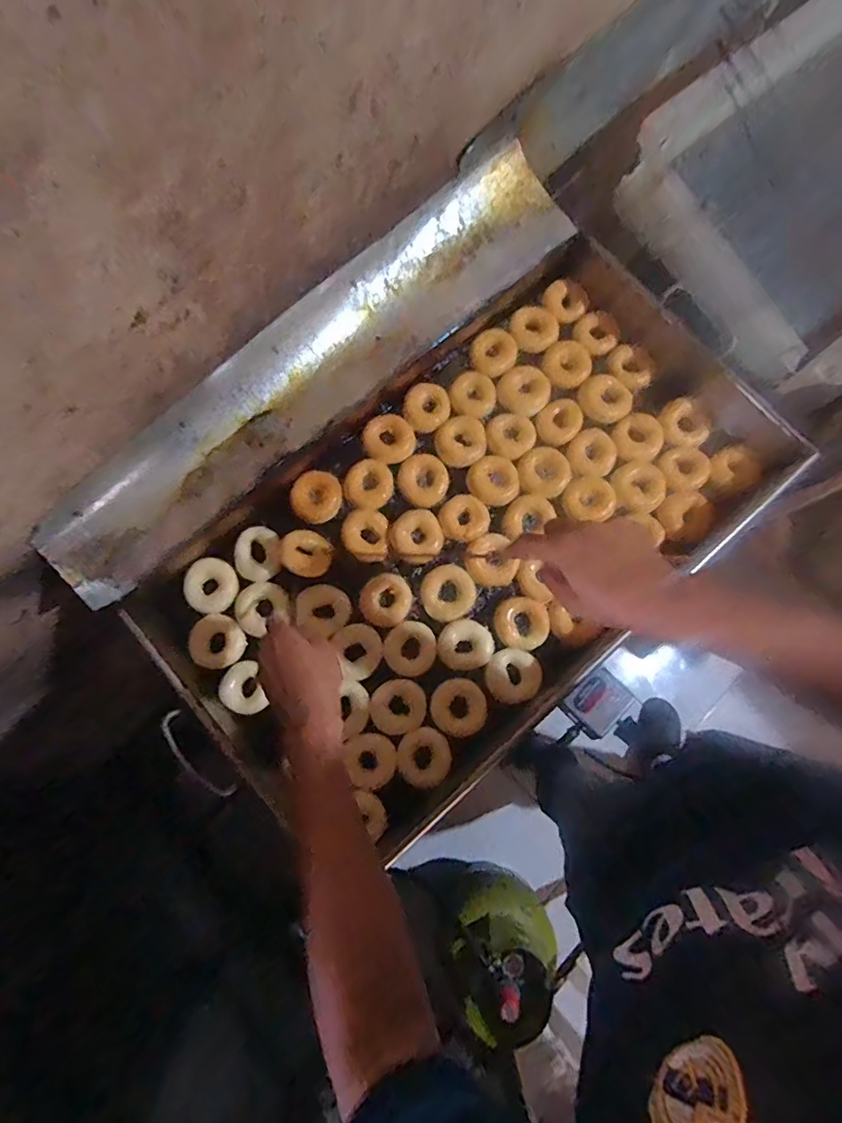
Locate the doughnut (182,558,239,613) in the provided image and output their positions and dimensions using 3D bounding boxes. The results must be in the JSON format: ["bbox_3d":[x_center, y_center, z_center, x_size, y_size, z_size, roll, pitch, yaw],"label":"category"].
[{"bbox_3d":[-0.301,0.034,0.747,0.069,0.032,0.074,0,79,-1],"label":"doughnut"}]

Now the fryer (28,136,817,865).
[{"bbox_3d":[0.028,-0.094,0.718,0.855,0.177,0.592,-42,83,-8],"label":"fryer"}]

